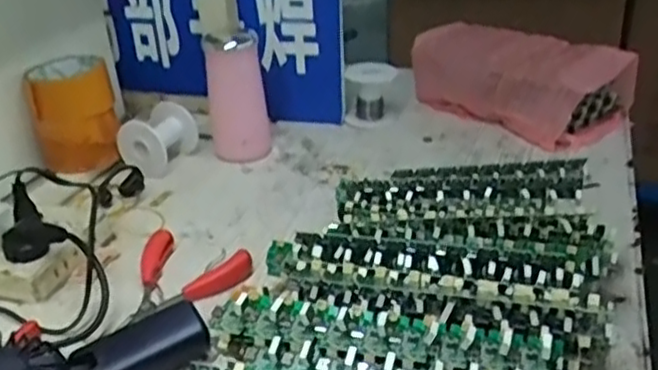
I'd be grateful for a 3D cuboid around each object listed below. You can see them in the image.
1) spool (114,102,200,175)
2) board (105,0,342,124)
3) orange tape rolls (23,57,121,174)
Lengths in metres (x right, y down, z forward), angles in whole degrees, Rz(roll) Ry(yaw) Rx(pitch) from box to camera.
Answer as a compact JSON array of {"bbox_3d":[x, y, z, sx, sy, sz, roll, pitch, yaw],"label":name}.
[{"bbox_3d":[-0.189,-0.050,0.788,0.068,0.061,0.076,14,34,28],"label":"spool"},{"bbox_3d":[-0.130,-0.193,0.850,0.301,0.250,0.020,5,30,14],"label":"board"},{"bbox_3d":[-0.282,-0.078,0.779,0.085,0.105,0.093,-14,31,-19],"label":"orange tape rolls"}]

